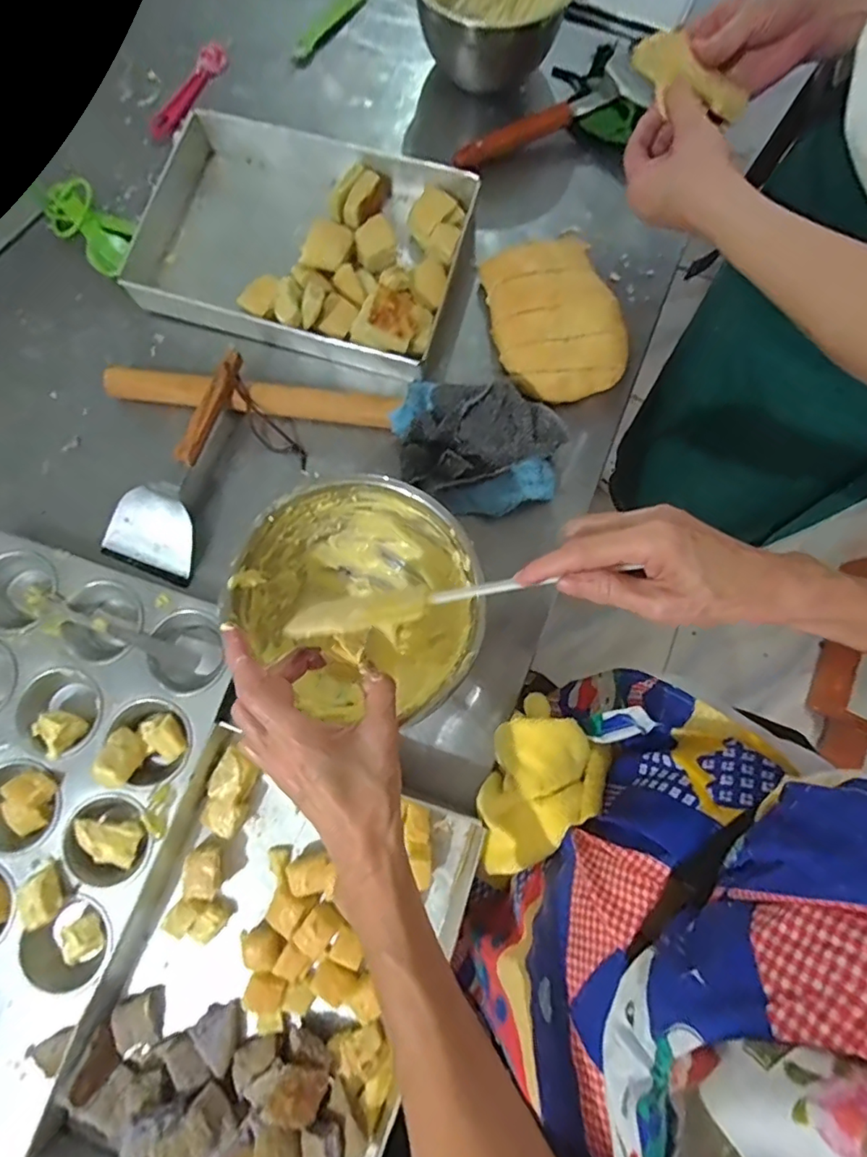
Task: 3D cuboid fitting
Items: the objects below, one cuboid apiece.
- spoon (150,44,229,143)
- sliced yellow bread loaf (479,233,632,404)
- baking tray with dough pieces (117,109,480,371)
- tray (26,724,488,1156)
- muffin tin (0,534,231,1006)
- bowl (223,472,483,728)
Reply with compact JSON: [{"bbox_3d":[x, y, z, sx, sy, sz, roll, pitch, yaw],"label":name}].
[{"bbox_3d":[-0.272,-0.542,0.610,0.025,0.020,0.126,31,80,6],"label":"spoon"},{"bbox_3d":[0.118,-0.253,0.541,0.116,0.041,0.157,-18,78,-2],"label":"sliced yellow bread loaf"},{"bbox_3d":[-0.135,-0.343,0.555,0.323,0.057,0.223,16,79,3],"label":"baking tray with dough pieces"},{"bbox_3d":[-0.129,0.318,0.424,0.255,0.045,0.325,20,80,6],"label":"tray"},{"bbox_3d":[-0.331,0.152,0.466,0.251,0.039,0.336,19,79,4],"label":"muffin tin"},{"bbox_3d":[-0.052,0.021,0.454,0.170,0.103,0.186,0,79,0],"label":"bowl"}]

